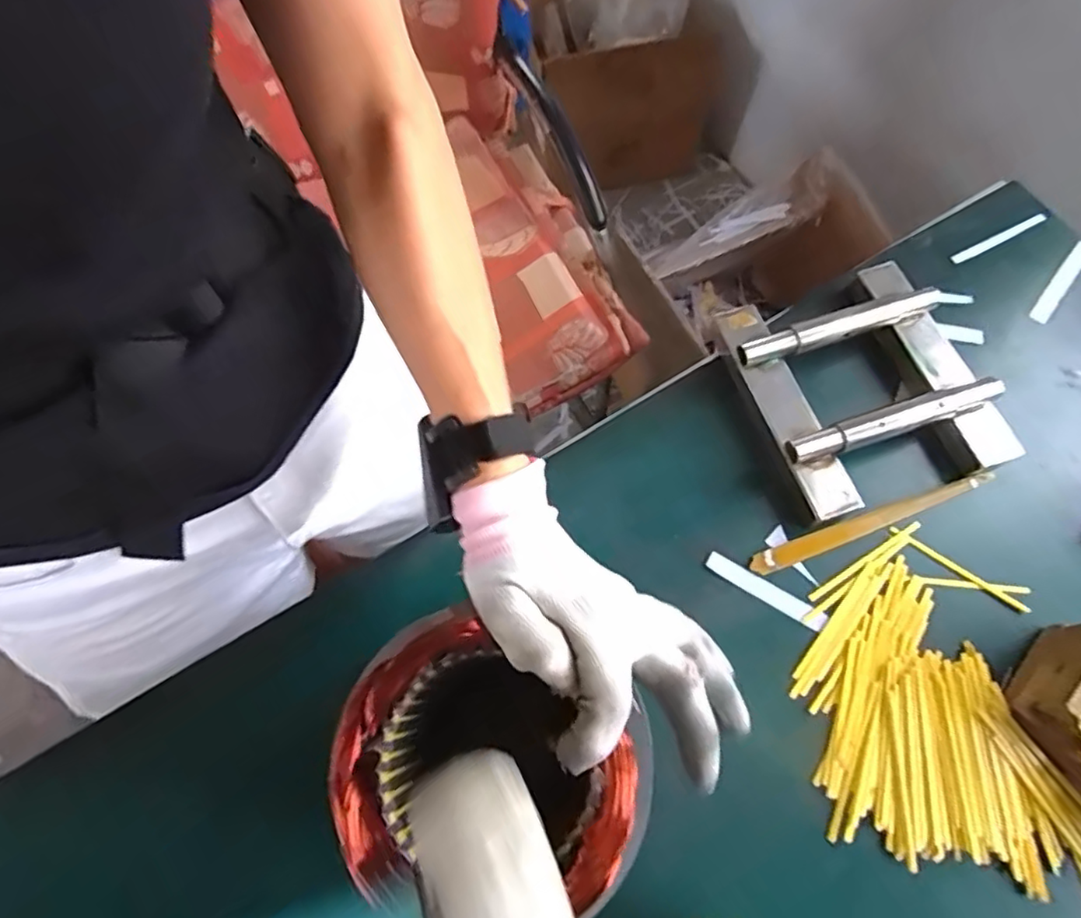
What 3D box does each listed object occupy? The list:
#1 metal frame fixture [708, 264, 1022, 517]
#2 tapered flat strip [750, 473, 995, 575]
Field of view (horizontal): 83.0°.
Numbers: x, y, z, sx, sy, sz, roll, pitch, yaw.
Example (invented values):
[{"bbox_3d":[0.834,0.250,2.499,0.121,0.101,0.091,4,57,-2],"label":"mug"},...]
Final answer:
[{"bbox_3d":[0.263,-0.063,0.510,0.188,0.047,0.197,-17,70,-5],"label":"metal frame fixture"},{"bbox_3d":[0.265,0.049,0.486,0.208,0.009,0.017,-19,70,-5],"label":"tapered flat strip"}]

